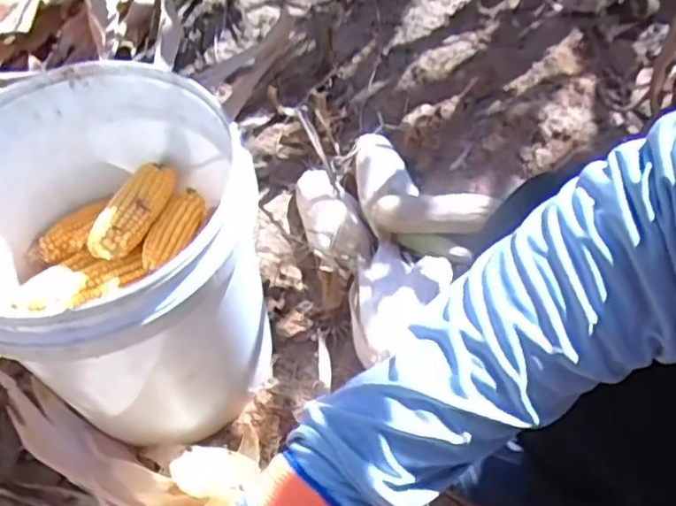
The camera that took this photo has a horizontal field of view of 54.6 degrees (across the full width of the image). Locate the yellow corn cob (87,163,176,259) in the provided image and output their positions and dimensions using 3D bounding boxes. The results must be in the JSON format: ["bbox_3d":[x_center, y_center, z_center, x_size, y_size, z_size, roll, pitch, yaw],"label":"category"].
[{"bbox_3d":[-0.207,-0.048,0.678,0.039,0.037,0.126,22,56,19],"label":"yellow corn cob"}]

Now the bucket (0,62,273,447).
[{"bbox_3d":[-0.214,0.029,0.669,0.269,0.322,0.280,-1,52,2],"label":"bucket"}]

